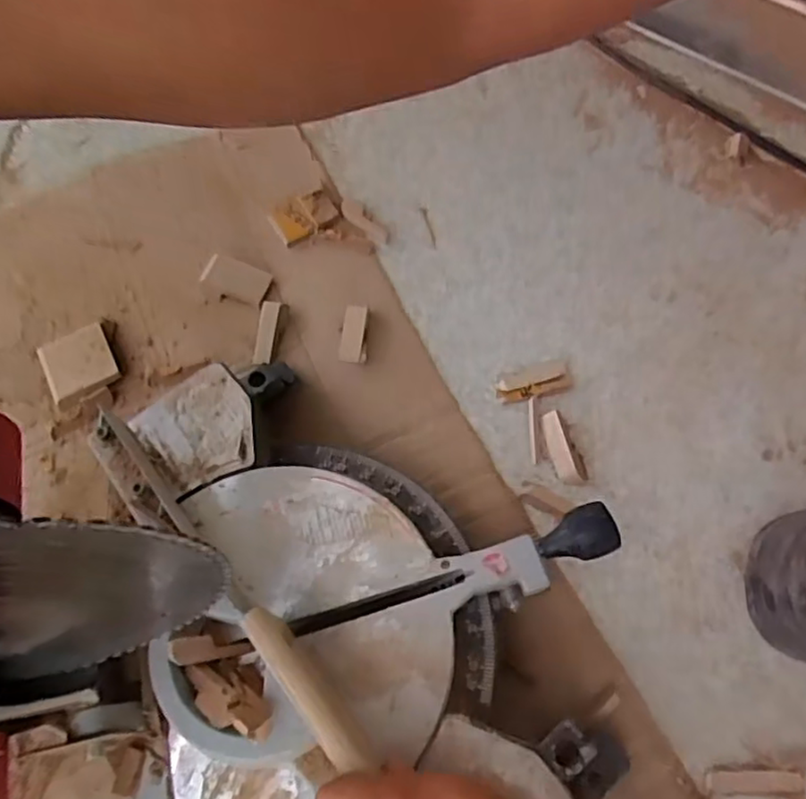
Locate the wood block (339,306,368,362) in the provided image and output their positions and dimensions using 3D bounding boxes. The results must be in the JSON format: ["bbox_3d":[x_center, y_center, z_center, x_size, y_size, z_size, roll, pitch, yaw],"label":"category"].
[{"bbox_3d":[-0.049,-0.065,0.658,0.023,0.007,0.063,4,63,5],"label":"wood block"}]

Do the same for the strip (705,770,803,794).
[{"bbox_3d":[0.257,0.279,0.484,0.067,0.004,0.014,-2,63,2],"label":"strip"}]

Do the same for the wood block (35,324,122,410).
[{"bbox_3d":[-0.322,-0.034,0.661,0.066,0.021,0.069,-25,64,-9],"label":"wood block"}]

